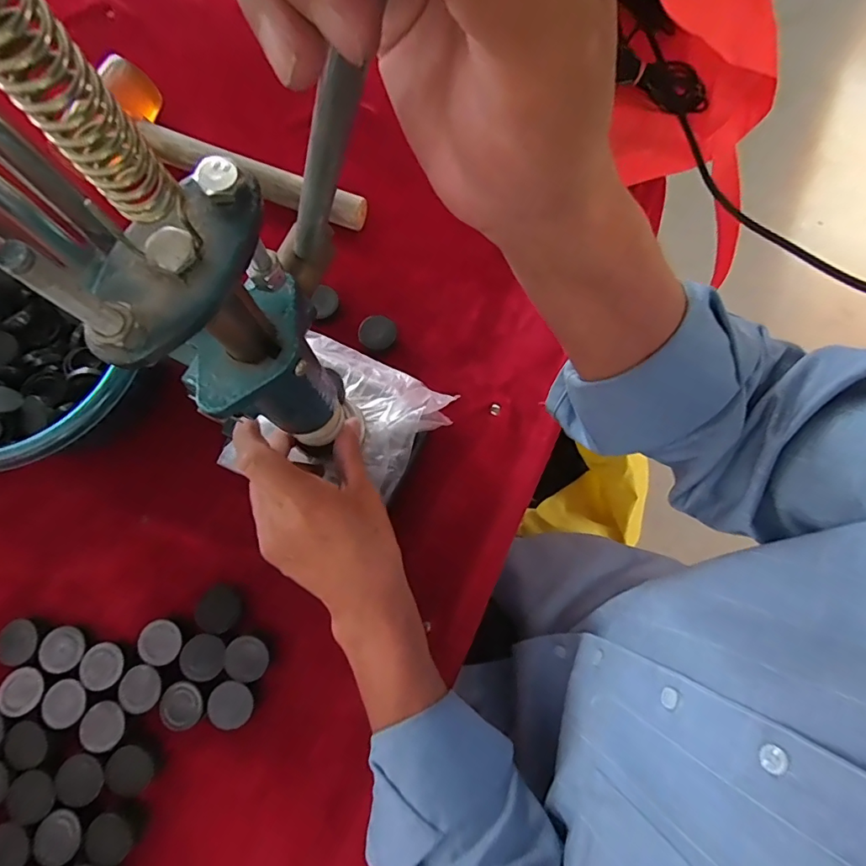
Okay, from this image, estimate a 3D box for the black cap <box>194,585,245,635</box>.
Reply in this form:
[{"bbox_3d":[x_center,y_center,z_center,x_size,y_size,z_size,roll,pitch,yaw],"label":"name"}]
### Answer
[{"bbox_3d":[-0.162,0.133,0.361,0.032,0.006,0.032,0,77,0],"label":"black cap"}]

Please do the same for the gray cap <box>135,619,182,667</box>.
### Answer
[{"bbox_3d":[-0.203,0.155,0.354,0.031,0.006,0.031,0,77,0],"label":"gray cap"}]

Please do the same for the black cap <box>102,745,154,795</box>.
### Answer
[{"bbox_3d":[-0.219,0.244,0.345,0.032,0.011,0.032,0,77,0],"label":"black cap"}]

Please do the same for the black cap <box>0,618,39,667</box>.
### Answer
[{"bbox_3d":[-0.310,0.156,0.355,0.028,0.004,0.031,-37,79,-8],"label":"black cap"}]

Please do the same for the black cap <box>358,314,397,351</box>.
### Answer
[{"bbox_3d":[-0.049,-0.087,0.422,0.031,0.017,0.028,-23,78,-5],"label":"black cap"}]

